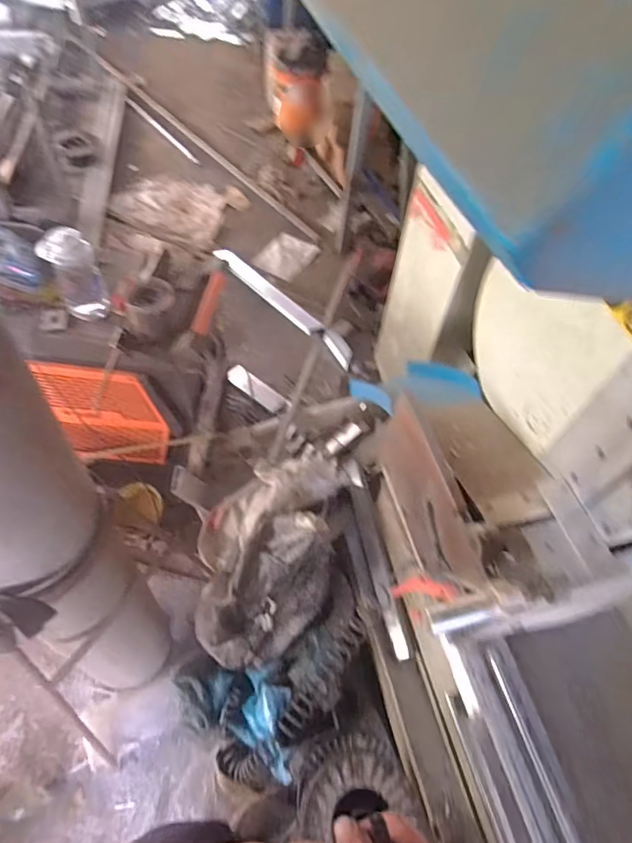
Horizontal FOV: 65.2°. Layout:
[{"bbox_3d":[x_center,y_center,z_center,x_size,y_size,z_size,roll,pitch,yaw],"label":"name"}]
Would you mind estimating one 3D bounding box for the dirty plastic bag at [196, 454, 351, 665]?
[{"bbox_3d":[-0.124,0.363,1.330,0.382,0.327,0.493,3,55,-3],"label":"dirty plastic bag"}]

